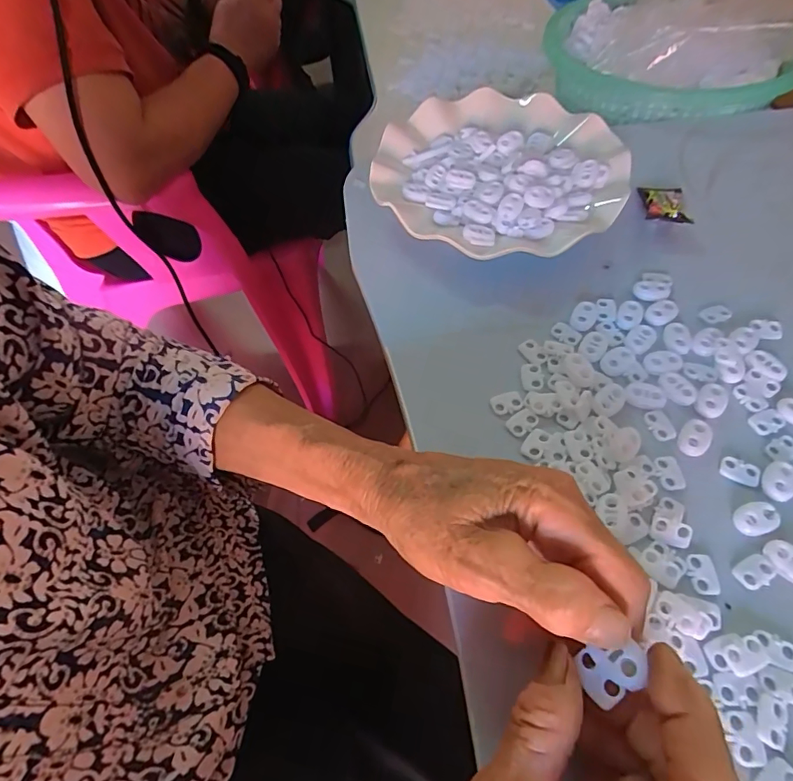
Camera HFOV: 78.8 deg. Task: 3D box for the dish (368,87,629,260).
[{"bbox_3d":[0.069,-0.163,0.363,0.170,0.034,0.181,-2,55,3],"label":"dish"}]

